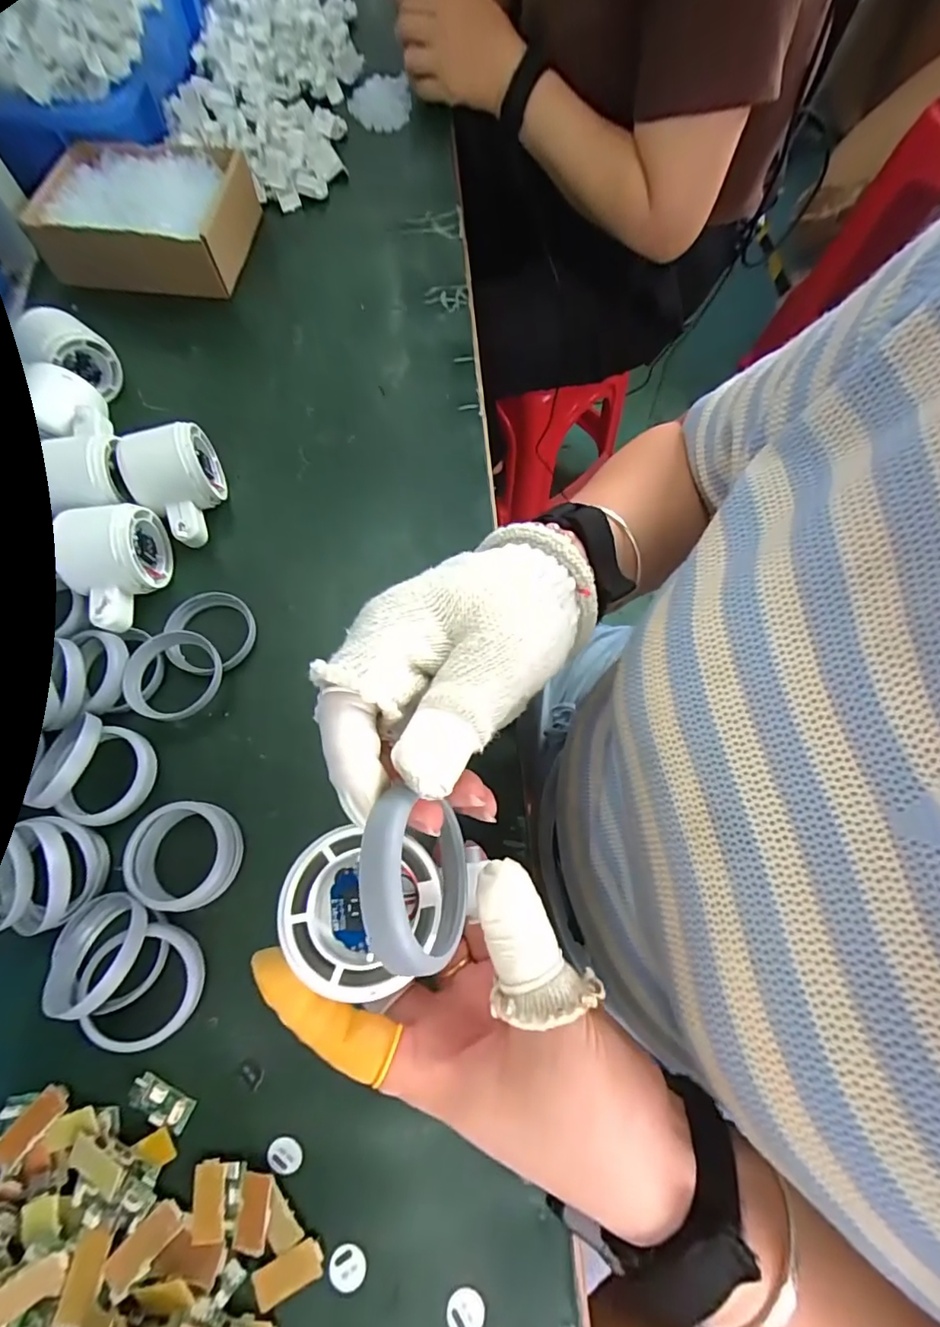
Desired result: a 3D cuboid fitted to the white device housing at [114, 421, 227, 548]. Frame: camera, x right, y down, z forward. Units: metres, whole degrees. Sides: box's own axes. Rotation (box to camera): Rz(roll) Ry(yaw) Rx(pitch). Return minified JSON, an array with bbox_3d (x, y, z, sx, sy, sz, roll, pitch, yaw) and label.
[{"bbox_3d":[-0.210,-0.125,0.386,0.059,0.053,0.076,-22,70,-6],"label":"white device housing"}]

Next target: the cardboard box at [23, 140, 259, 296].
[{"bbox_3d":[-0.298,-0.418,0.498,0.175,0.054,0.136,6,70,5],"label":"cardboard box"}]

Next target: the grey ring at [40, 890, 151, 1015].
[{"bbox_3d":[-0.202,0.157,0.288,0.059,0.017,0.059,-12,43,13],"label":"grey ring"}]

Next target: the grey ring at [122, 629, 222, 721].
[{"bbox_3d":[-0.193,0.008,0.347,0.055,0.008,0.061,34,69,-1],"label":"grey ring"}]

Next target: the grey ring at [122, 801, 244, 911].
[{"bbox_3d":[-0.165,0.111,0.310,0.057,0.021,0.057,-1,69,2],"label":"grey ring"}]

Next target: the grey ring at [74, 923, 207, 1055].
[{"bbox_3d":[-0.174,0.171,0.283,0.058,0.006,0.058,3,71,-8],"label":"grey ring"}]

